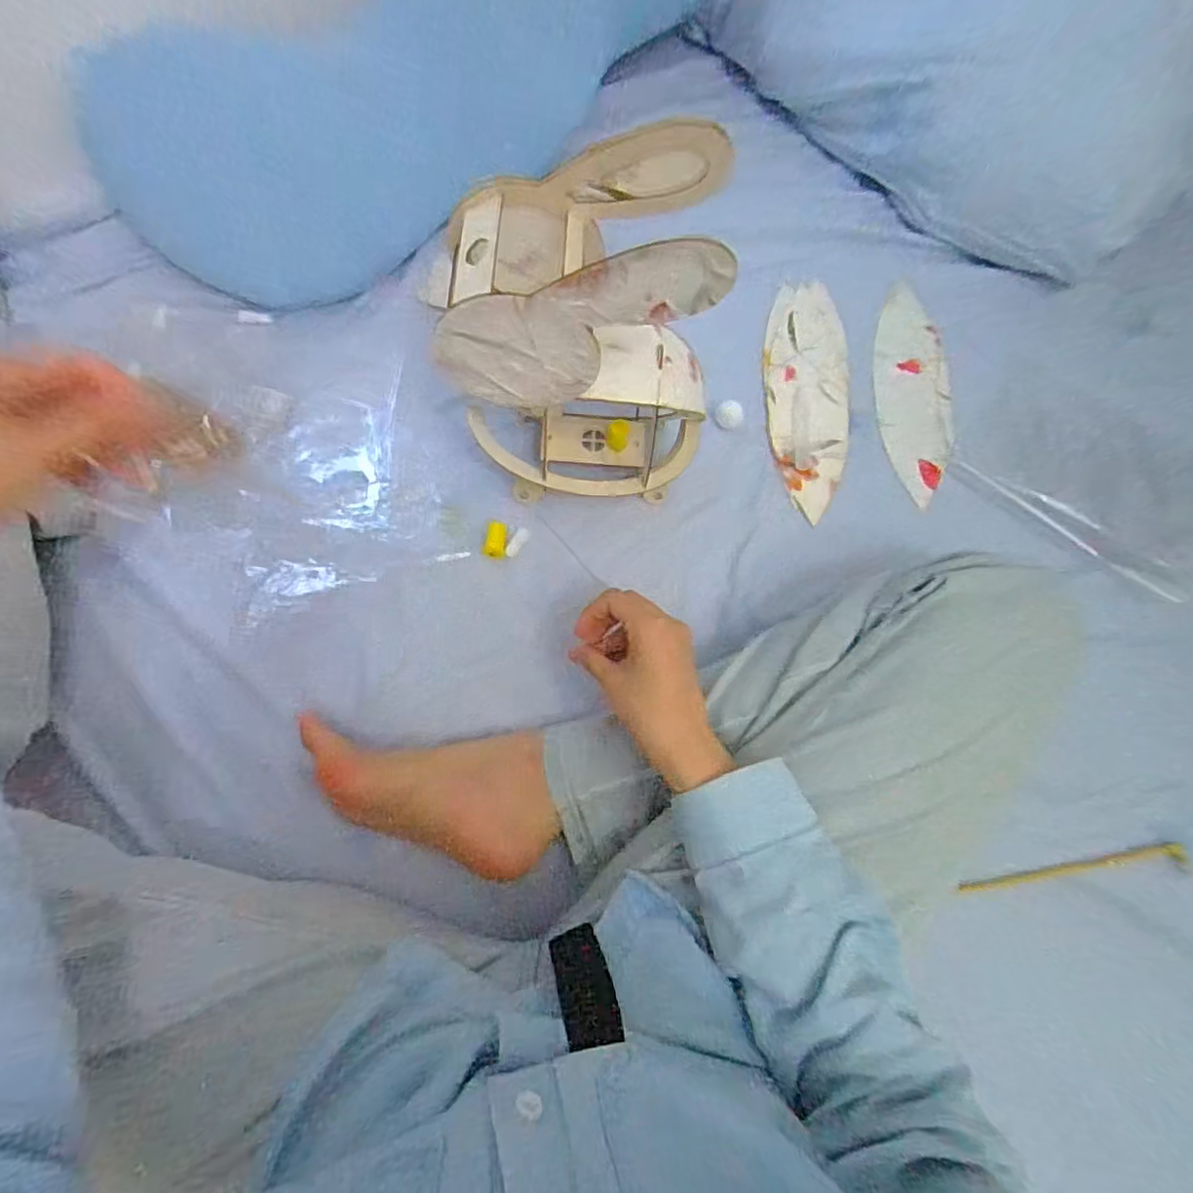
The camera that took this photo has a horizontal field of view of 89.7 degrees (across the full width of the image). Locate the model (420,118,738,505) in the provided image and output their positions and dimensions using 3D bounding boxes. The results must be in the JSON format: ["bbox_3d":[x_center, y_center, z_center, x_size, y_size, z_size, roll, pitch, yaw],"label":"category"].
[{"bbox_3d":[-0.006,-0.170,0.464,0.193,0.285,0.124,0,71,-3],"label":"model"}]

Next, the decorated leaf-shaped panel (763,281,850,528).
[{"bbox_3d":[0.225,-0.217,0.637,0.085,0.008,0.280,6,71,-1],"label":"decorated leaf-shaped panel"}]

